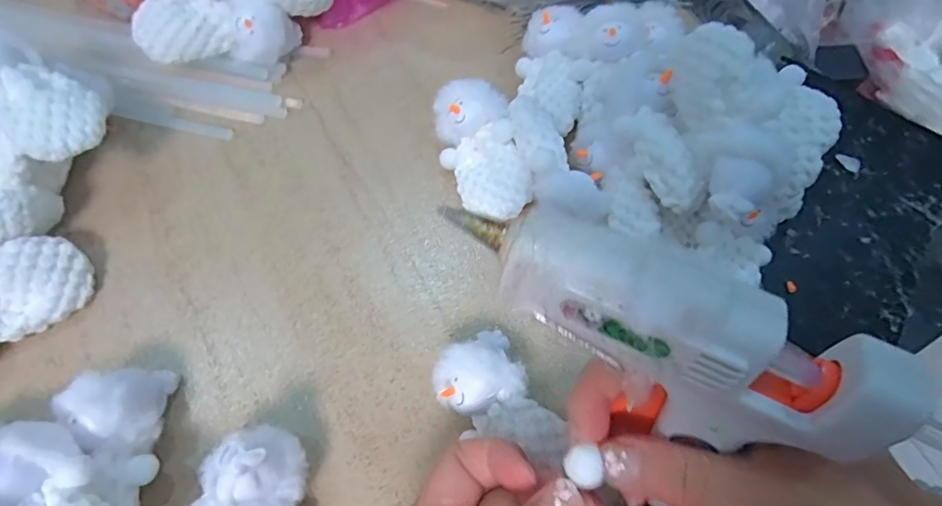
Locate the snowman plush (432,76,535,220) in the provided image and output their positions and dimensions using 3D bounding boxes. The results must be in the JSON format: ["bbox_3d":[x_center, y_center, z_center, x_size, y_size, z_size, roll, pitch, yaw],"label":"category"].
[{"bbox_3d":[0.006,-0.057,0.295,0.043,0.039,0.082,-13,67,-8],"label":"snowman plush"}]

